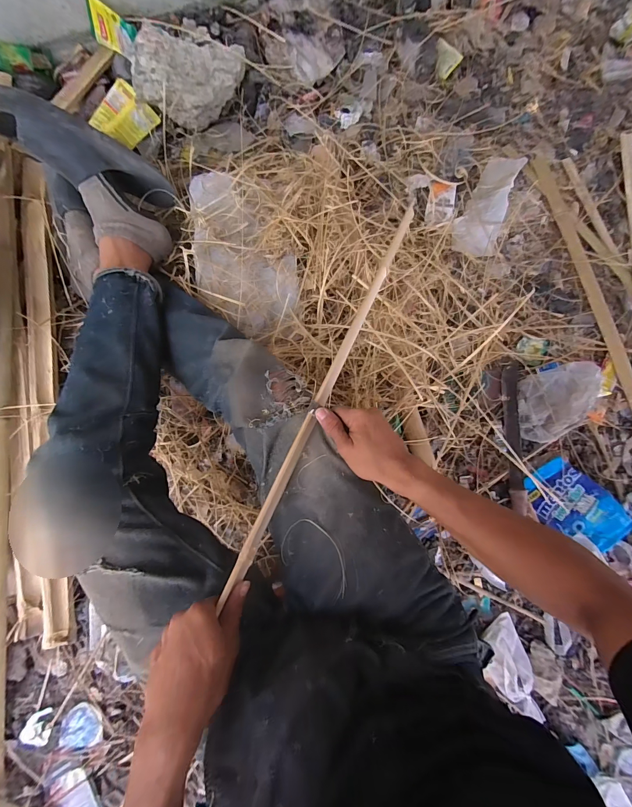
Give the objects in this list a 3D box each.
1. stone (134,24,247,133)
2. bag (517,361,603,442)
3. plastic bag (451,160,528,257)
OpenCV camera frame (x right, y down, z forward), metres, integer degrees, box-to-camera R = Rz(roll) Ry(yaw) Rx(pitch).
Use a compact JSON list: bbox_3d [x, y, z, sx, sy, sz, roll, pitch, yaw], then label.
[{"bbox_3d":[-0.275,-0.716,0.742,0.223,0.102,0.150,0,80,-5],"label":"stone"},{"bbox_3d":[0.539,-0.005,0.733,0.150,0.059,0.171,-2,81,0],"label":"bag"},{"bbox_3d":[0.413,-0.485,0.809,0.110,0.053,0.274,20,79,-1],"label":"plastic bag"}]

